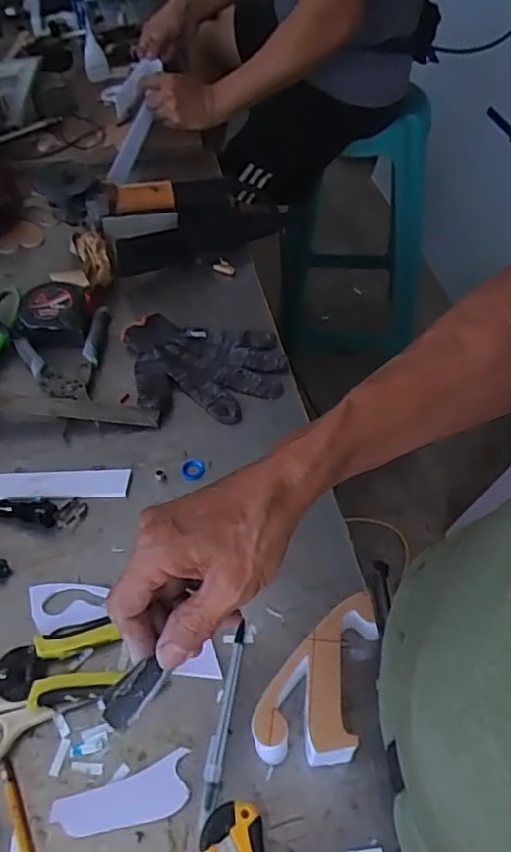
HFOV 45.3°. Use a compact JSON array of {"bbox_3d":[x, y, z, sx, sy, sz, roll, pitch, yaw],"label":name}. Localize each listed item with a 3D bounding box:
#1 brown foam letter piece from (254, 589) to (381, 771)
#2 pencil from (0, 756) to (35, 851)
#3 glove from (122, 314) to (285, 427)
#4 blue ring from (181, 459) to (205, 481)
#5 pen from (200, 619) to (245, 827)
[{"bbox_3d":[0.058,0.194,0.457,0.064,0.042,0.131,30,58,26],"label":"brown foam letter piece"},{"bbox_3d":[-0.165,0.275,0.426,0.009,0.008,0.086,-25,52,-16],"label":"pencil"},{"bbox_3d":[-0.062,-0.068,0.700,0.184,0.023,0.143,3,50,7],"label":"glove"},{"bbox_3d":[-0.063,0.044,0.620,0.024,0.006,0.022,-2,50,3],"label":"blue ring"},{"bbox_3d":[-0.025,0.219,0.466,0.012,0.006,0.138,4,50,8],"label":"pen"}]

